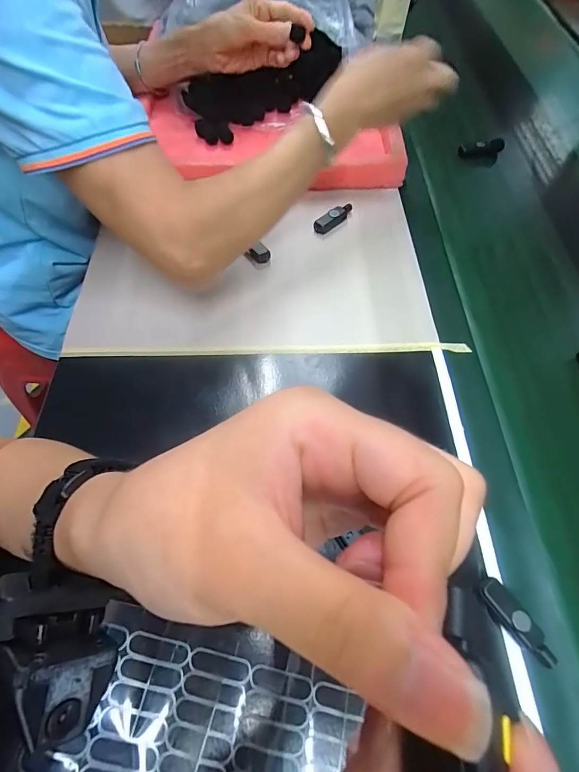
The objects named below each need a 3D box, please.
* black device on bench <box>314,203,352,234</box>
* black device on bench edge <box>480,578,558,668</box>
[{"bbox_3d":[0.057,-0.202,0.477,0.061,0.015,0.017,-37,67,-22],"label":"black device on bench"},{"bbox_3d":[0.152,0.158,0.266,0.021,0.007,0.057,-33,66,-20],"label":"black device on bench edge"}]

